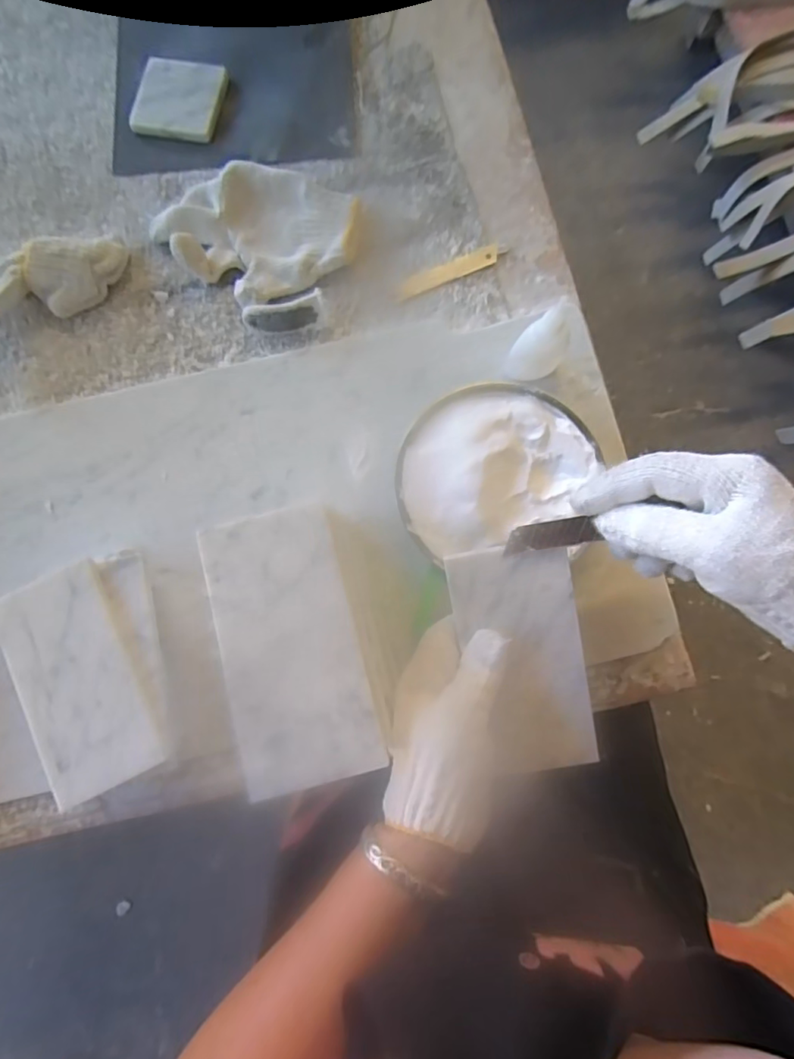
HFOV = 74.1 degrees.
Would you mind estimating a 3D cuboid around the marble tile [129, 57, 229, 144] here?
[{"bbox_3d":[-0.202,-0.401,0.492,0.078,0.011,0.079,12,80,2],"label":"marble tile"}]

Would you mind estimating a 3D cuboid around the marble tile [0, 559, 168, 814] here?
[{"bbox_3d":[-0.223,0.105,0.368,0.080,0.010,0.151,-24,81,-4],"label":"marble tile"}]

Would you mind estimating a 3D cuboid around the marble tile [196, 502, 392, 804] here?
[{"bbox_3d":[-0.061,0.066,0.298,0.077,0.009,0.150,-15,80,-2],"label":"marble tile"}]

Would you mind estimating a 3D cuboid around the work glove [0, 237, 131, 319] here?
[{"bbox_3d":[-0.301,-0.211,0.448,0.142,0.045,0.049,-21,80,-4],"label":"work glove"}]

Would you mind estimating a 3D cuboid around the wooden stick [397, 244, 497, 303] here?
[{"bbox_3d":[0.044,-0.225,0.459,0.095,0.004,0.017,-22,81,-4],"label":"wooden stick"}]

